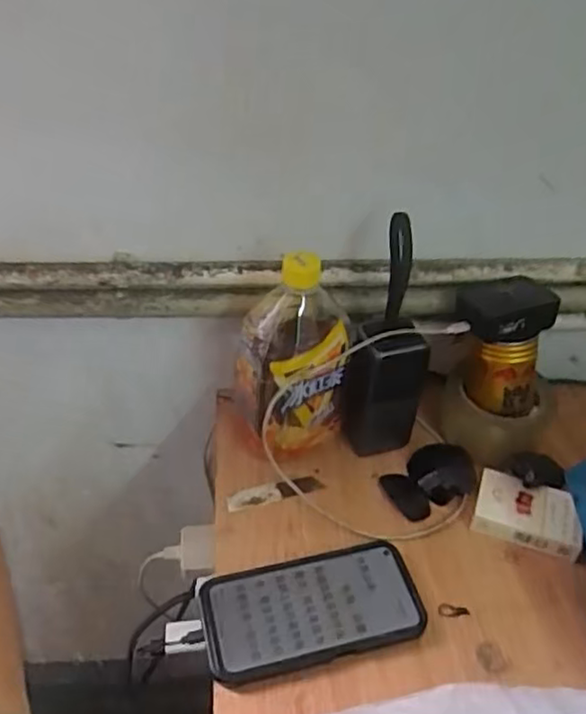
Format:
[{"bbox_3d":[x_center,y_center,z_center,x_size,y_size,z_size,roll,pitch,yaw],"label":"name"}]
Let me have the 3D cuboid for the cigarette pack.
[{"bbox_3d":[0.204,0.137,0.582,0.088,0.024,0.059,16,42,14],"label":"cigarette pack"}]

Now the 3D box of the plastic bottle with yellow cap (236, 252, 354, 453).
[{"bbox_3d":[0.001,0.000,0.590,0.096,0.199,0.105,3,41,0],"label":"plastic bottle with yellow cap"}]

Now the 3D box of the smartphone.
[{"bbox_3d":[0.015,0.193,0.513,0.164,0.013,0.081,-8,42,-13],"label":"smartphone"}]

